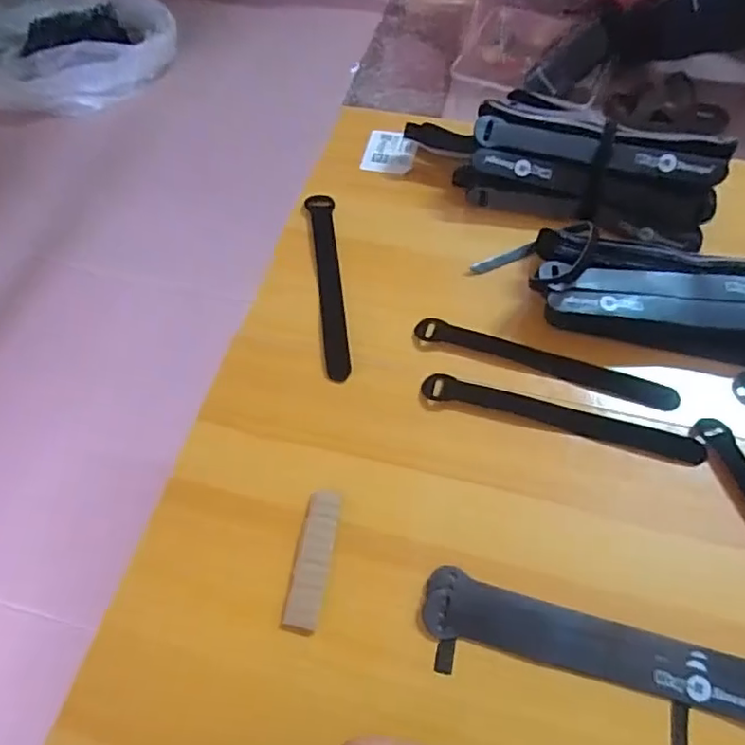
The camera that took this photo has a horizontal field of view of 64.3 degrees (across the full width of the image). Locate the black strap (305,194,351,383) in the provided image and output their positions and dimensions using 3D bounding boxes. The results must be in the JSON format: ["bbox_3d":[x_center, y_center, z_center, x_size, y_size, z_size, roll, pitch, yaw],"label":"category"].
[{"bbox_3d":[-0.037,-0.078,0.498,0.021,0.006,0.194,-7,59,-3],"label":"black strap"}]

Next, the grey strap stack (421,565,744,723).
[{"bbox_3d":[0.130,0.162,0.352,0.200,0.013,0.042,14,60,9],"label":"grey strap stack"}]

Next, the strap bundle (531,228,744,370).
[{"bbox_3d":[0.232,-0.053,0.455,0.212,0.053,0.098,11,60,8],"label":"strap bundle"}]

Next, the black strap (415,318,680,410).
[{"bbox_3d":[0.131,-0.007,0.460,0.197,0.010,0.024,17,60,11],"label":"black strap"}]

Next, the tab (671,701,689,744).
[{"bbox_3d":[0.171,0.198,0.329,0.009,0.004,0.024,12,60,8],"label":"tab"}]

